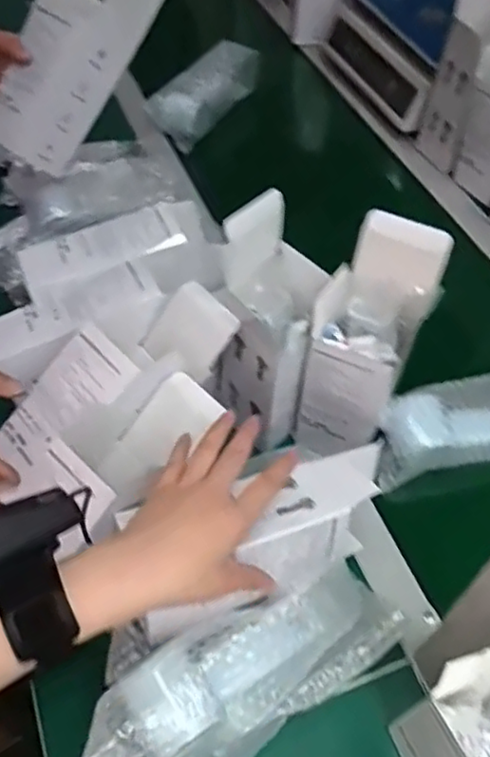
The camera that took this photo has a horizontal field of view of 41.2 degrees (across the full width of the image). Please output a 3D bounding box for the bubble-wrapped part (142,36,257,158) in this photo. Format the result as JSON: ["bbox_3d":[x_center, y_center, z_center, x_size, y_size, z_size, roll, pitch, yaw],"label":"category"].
[{"bbox_3d":[-0.062,-0.439,1.013,0.083,0.075,0.199,28,59,20],"label":"bubble-wrapped part"}]

